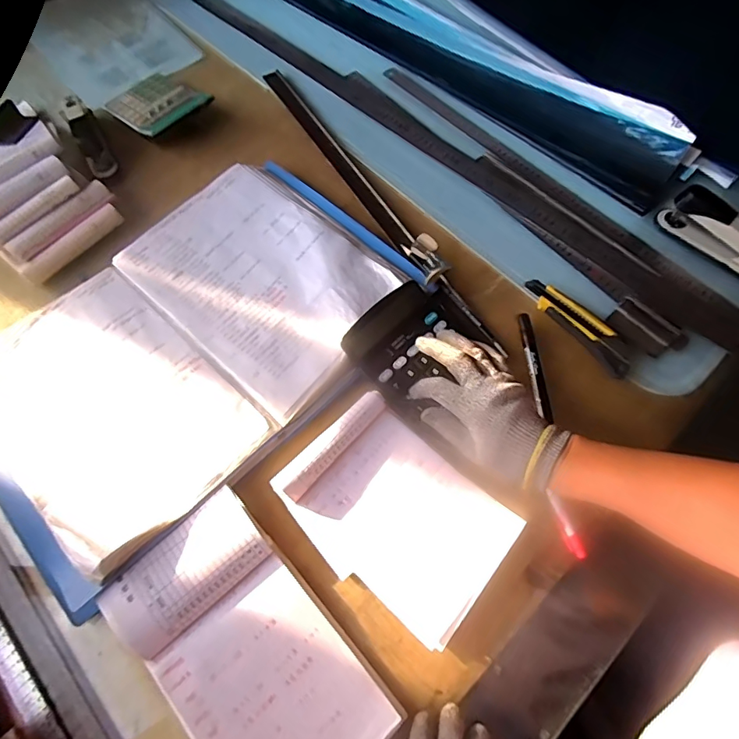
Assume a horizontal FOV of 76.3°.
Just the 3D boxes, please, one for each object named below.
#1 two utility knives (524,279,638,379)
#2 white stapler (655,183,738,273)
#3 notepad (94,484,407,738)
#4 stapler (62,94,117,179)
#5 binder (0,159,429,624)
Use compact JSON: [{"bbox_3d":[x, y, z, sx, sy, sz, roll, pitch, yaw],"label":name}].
[{"bbox_3d":[0.240,-0.051,0.545,0.040,0.023,0.146,-38,72,-16],"label":"two utility knives"},{"bbox_3d":[0.434,-0.163,0.574,0.025,0.058,0.148,-42,73,-17],"label":"white stapler"},{"bbox_3d":[-0.105,0.247,0.409,0.138,0.033,0.248,-39,72,-16],"label":"notepad"},{"bbox_3d":[-0.393,-0.333,0.656,0.038,0.047,0.143,-27,69,-12],"label":"stapler"},{"bbox_3d":[-0.198,-0.040,0.532,0.305,0.042,0.486,39,71,15],"label":"binder"}]

